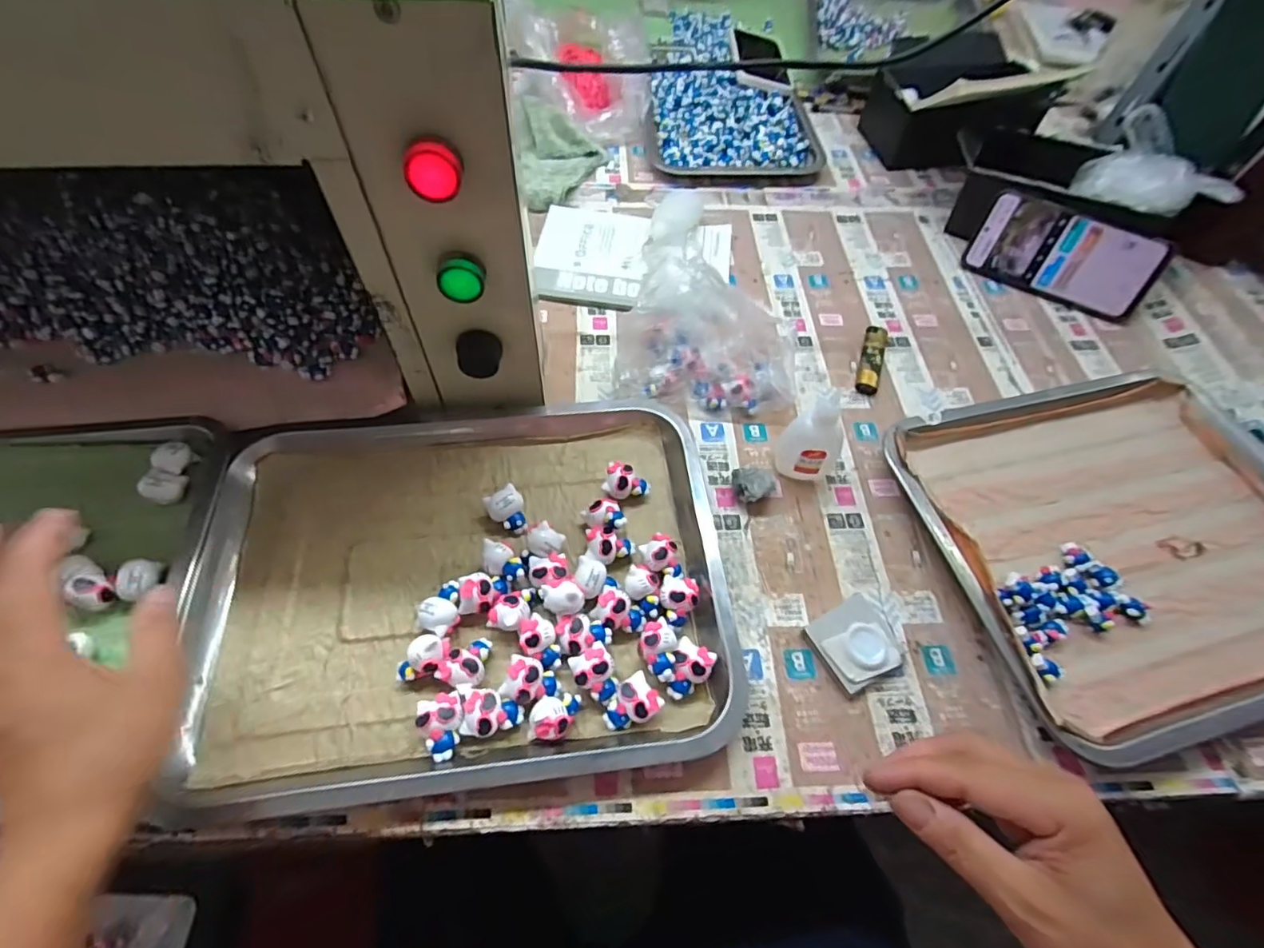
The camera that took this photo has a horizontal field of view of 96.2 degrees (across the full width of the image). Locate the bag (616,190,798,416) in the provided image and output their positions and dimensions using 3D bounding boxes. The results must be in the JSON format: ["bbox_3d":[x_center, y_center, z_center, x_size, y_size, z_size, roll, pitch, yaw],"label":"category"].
[{"bbox_3d":[0.069,-0.121,0.464,0.147,0.105,0.103,12,60,4],"label":"bag"}]

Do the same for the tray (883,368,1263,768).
[{"bbox_3d":[0.372,0.044,0.428,0.299,0.027,0.269,-11,61,-9],"label":"tray"}]

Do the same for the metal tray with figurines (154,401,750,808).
[{"bbox_3d":[-0.107,0.059,0.384,0.331,0.025,0.261,-4,60,-5],"label":"metal tray with figurines"}]

